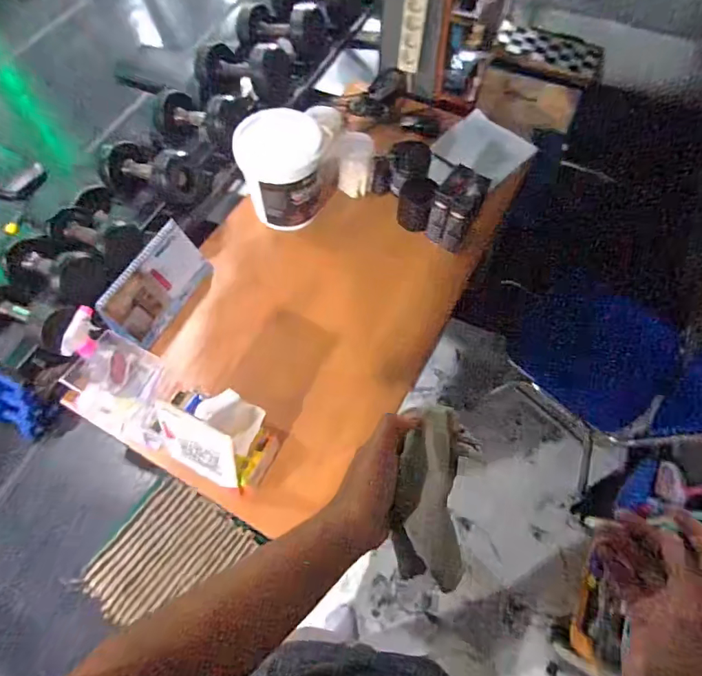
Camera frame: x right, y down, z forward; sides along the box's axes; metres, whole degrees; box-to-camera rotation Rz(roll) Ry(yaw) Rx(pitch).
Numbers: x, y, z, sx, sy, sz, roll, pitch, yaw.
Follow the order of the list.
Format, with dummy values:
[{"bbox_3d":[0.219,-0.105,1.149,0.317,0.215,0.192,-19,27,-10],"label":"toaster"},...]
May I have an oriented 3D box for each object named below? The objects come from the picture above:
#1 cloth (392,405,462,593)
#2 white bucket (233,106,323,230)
[{"bbox_3d":[0.072,0.143,0.424,0.061,0.037,0.155,3,81,3],"label":"cloth"},{"bbox_3d":[-0.166,-0.411,1.140,0.189,0.212,0.198,0,62,1],"label":"white bucket"}]

